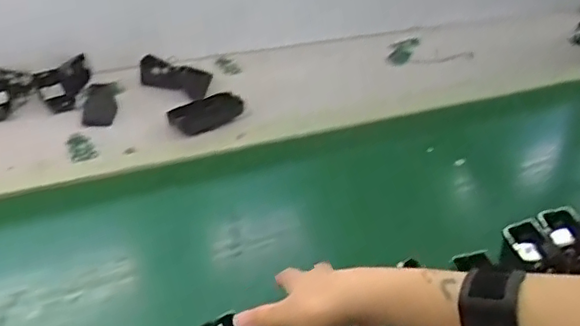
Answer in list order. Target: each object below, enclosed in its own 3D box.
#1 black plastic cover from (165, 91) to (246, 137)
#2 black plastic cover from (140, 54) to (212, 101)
[{"bbox_3d":[-0.121,-0.070,0.860,0.105,0.024,0.049,-26,43,-36],"label":"black plastic cover"},{"bbox_3d":[-0.182,-0.134,0.935,0.117,0.034,0.048,18,36,22],"label":"black plastic cover"}]

